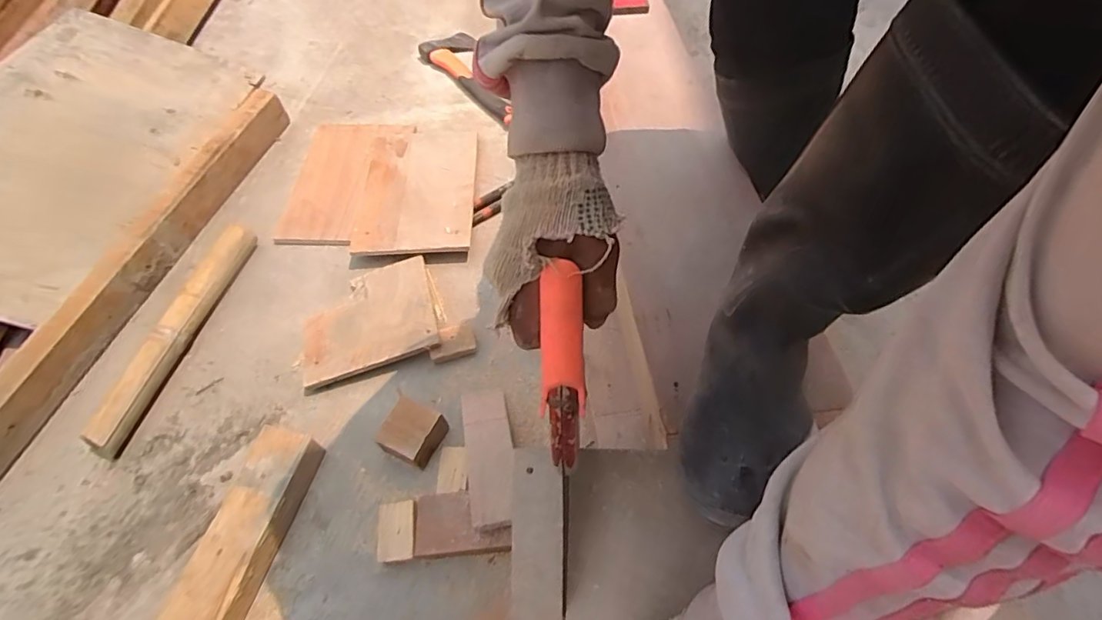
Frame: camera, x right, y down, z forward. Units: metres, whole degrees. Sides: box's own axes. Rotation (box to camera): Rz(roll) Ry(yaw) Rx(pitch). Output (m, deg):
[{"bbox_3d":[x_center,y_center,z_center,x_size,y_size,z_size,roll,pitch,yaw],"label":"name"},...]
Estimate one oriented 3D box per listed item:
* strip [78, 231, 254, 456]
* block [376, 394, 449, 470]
[{"bbox_3d":[-0.561,0.028,0.801,0.034,0.058,0.376,10,57,8],"label":"strip"},{"bbox_3d":[-0.184,0.162,0.701,0.063,0.053,0.075,19,60,17],"label":"block"}]

